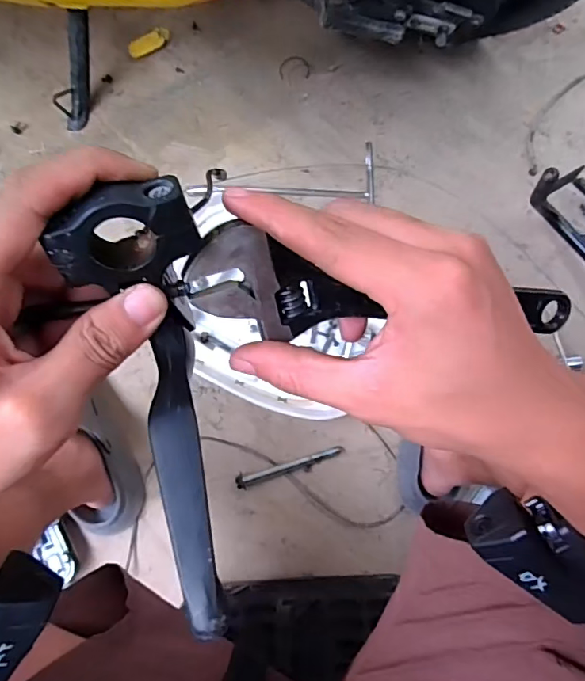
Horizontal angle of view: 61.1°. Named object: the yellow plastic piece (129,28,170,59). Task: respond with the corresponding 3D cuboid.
[{"bbox_3d":[-0.230,-0.480,0.799,0.069,0.020,0.023,-24,81,-4],"label":"yellow plastic piece"}]

